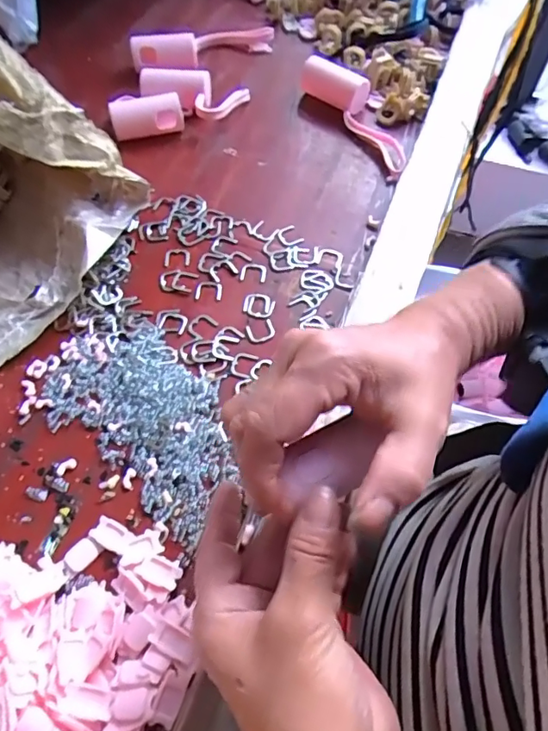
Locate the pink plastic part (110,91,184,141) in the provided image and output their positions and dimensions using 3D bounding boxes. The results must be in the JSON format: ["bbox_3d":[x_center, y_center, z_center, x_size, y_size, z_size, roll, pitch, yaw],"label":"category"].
[{"bbox_3d":[-0.115,-0.228,0.476,0.063,0.034,0.032,-10,59,-4],"label":"pink plastic part"}]

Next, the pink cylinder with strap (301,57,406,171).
[{"bbox_3d":[0.082,-0.234,0.476,0.046,0.033,0.151,-31,64,-16],"label":"pink cylinder with strap"}]

